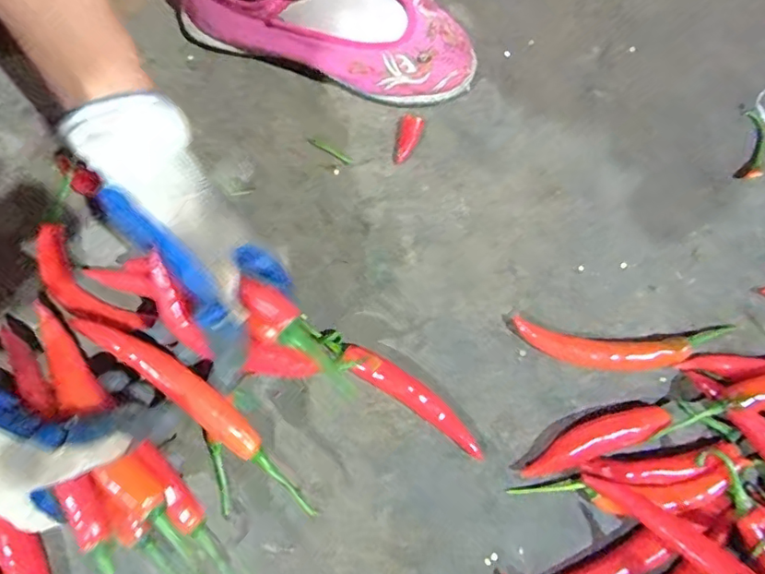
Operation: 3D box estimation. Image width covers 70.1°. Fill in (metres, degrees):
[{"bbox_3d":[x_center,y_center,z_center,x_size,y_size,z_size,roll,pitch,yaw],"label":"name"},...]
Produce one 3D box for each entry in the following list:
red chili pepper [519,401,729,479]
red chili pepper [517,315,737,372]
[{"bbox_3d":[0.156,0.096,0.362,0.131,0.023,0.025,-16,76,-6],"label":"red chili pepper"},{"bbox_3d":[0.170,0.041,0.380,0.154,0.016,0.034,2,74,-1],"label":"red chili pepper"}]

